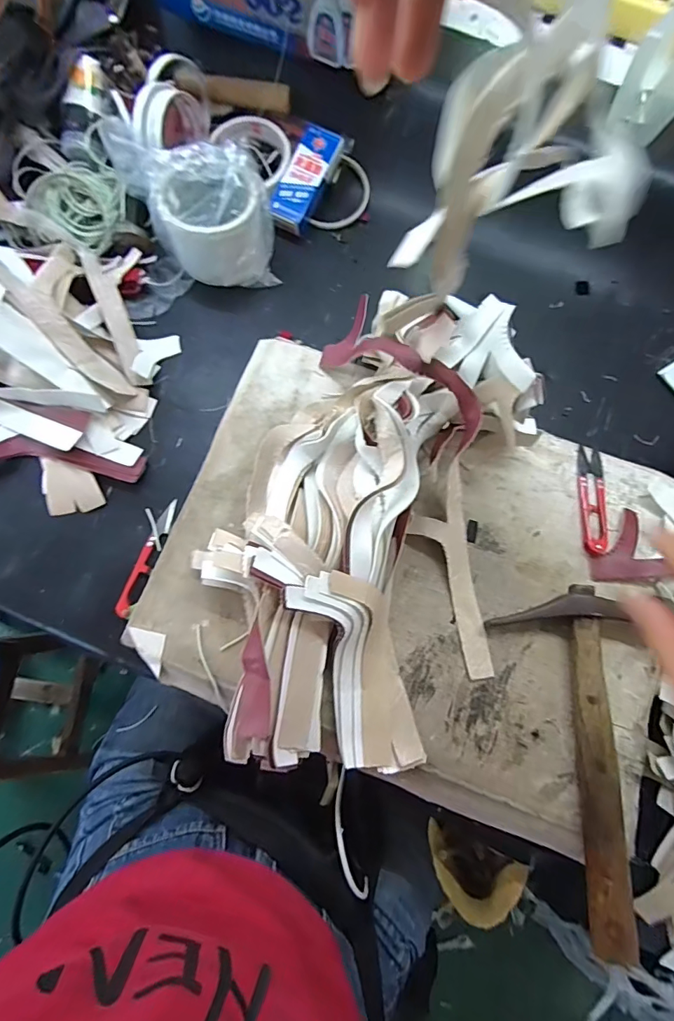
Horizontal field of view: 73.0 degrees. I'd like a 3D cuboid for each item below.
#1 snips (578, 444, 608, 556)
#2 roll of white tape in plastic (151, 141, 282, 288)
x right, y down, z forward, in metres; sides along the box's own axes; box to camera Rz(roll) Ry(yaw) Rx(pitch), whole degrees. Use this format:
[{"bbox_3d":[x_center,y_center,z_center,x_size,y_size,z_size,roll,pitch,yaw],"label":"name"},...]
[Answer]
[{"bbox_3d":[0.221,-0.009,0.394,0.023,0.006,0.096,8,73,-1],"label":"snips"},{"bbox_3d":[-0.119,-0.285,0.447,0.103,0.093,0.104,1,73,-3],"label":"roll of white tape in plastic"}]

